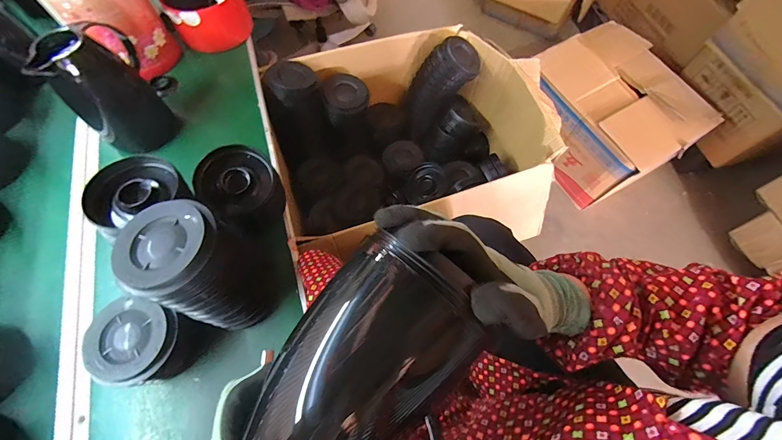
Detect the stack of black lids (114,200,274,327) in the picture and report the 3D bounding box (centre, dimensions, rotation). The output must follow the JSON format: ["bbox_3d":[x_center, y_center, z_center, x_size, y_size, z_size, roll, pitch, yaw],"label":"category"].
[{"bbox_3d":[-0.257,0.079,0.485,0.127,0.232,0.121,34,70,13],"label":"stack of black lids"}]

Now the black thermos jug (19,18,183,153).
[{"bbox_3d":[-0.509,-0.241,0.603,0.125,0.197,0.125,-24,69,-11],"label":"black thermos jug"}]

